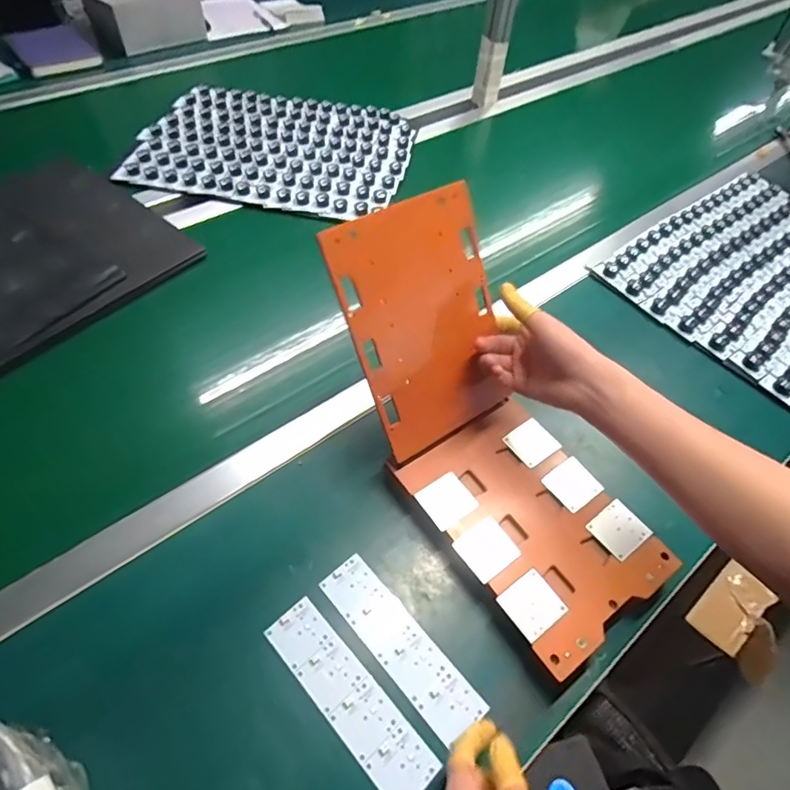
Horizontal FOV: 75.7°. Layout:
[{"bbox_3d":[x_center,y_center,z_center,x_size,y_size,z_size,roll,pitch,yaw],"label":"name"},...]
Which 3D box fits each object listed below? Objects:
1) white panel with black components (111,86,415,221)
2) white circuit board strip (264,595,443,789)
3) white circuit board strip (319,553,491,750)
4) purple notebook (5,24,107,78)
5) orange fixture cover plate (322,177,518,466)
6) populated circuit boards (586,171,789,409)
[{"bbox_3d":[-0.209,-0.450,0.918,0.455,0.021,0.342,10,54,3],"label":"white panel with black components"},{"bbox_3d":[-0.040,0.255,0.433,0.048,0.004,0.176,-36,64,-26],"label":"white circuit board strip"},{"bbox_3d":[0.003,0.222,0.460,0.048,0.004,0.173,-35,63,-26],"label":"white circuit board strip"},{"bbox_3d":[-0.726,-0.740,1.083,0.143,0.013,0.191,-31,68,-27],"label":"purple notebook"},{"bbox_3d":[0.033,-0.065,0.495,0.153,0.232,0.011,-29,27,-23],"label":"orange fixture cover plate"},{"bbox_3d":[0.592,-0.185,0.790,0.454,0.040,0.358,-30,61,-24],"label":"populated circuit boards"}]

